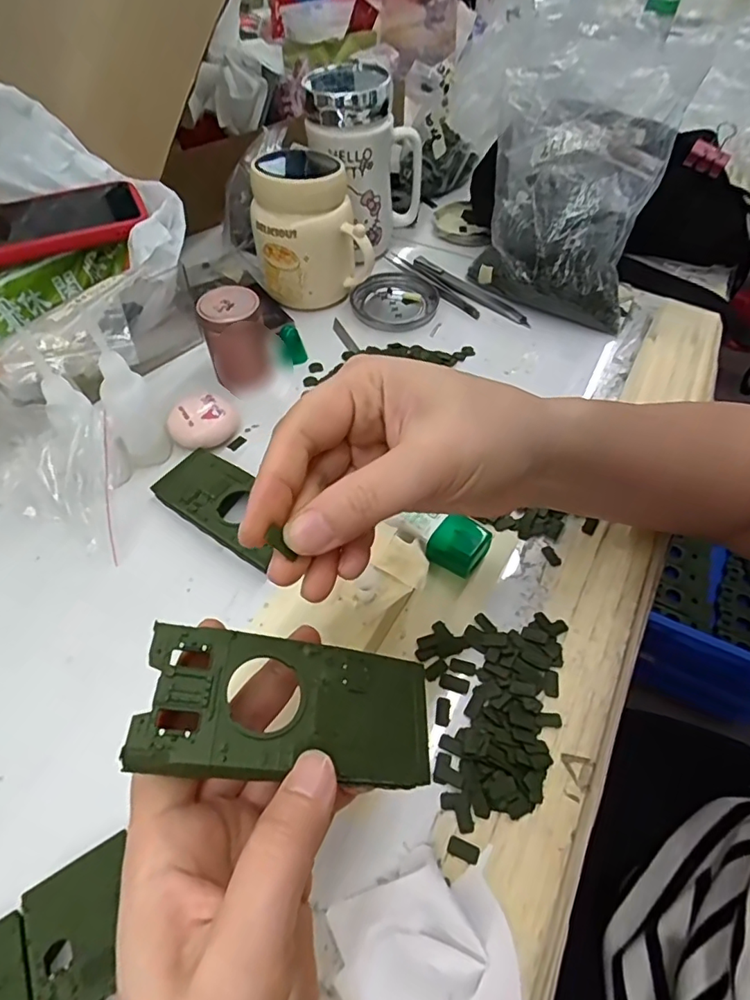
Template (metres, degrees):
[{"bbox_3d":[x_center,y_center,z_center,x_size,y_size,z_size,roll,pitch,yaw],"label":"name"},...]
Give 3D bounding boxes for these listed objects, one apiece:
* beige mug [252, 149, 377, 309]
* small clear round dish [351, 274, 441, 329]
[{"bbox_3d":[-0.057,-0.236,0.461,0.094,0.114,0.082,-8,55,-6],"label":"beige mug"},{"bbox_3d":[0.017,-0.186,0.488,0.078,0.008,0.078,0,54,0],"label":"small clear round dish"}]

